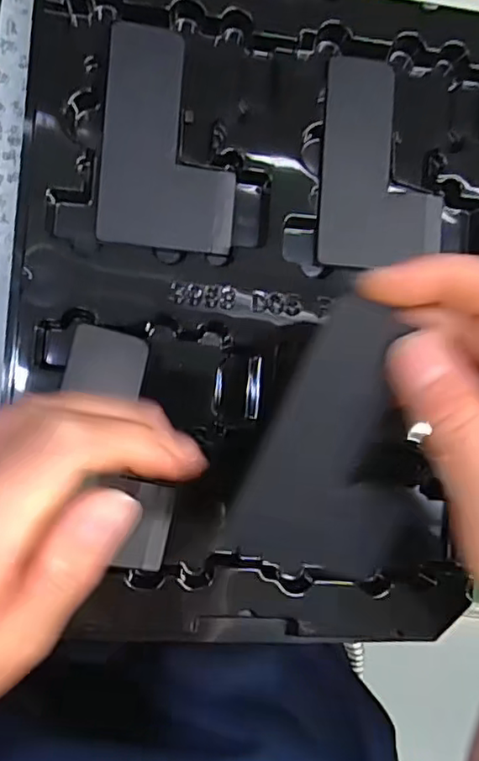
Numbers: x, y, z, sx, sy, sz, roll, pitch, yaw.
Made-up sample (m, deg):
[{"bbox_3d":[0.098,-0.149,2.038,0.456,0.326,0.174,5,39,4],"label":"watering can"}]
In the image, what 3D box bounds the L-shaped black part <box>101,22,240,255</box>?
[{"bbox_3d":[-0.030,-0.105,0.266,0.058,0.004,0.094,4,89,-8],"label":"L-shaped black part"}]

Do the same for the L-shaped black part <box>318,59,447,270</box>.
[{"bbox_3d":[0.066,-0.100,0.280,0.057,0.004,0.094,2,90,-8],"label":"L-shaped black part"}]

